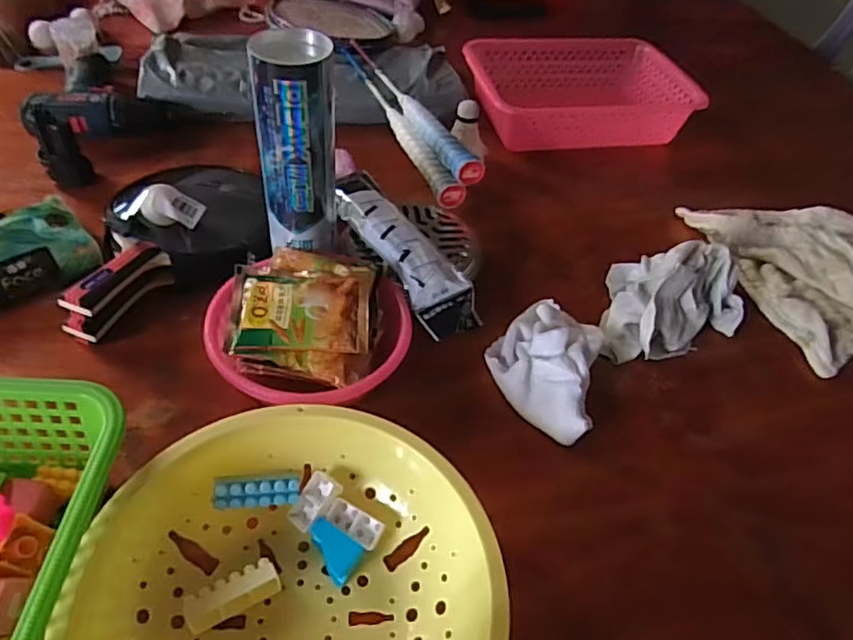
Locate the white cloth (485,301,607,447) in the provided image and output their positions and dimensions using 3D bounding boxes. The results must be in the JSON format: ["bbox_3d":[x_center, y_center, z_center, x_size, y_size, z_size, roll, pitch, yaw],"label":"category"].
[{"bbox_3d":[0.106,0.030,0.543,0.096,0.045,0.158,14,47,7],"label":"white cloth"}]

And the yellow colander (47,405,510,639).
[{"bbox_3d":[-0.089,0.170,0.381,0.242,0.064,0.222,-17,51,-20],"label":"yellow colander"}]

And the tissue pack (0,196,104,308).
[{"bbox_3d":[-0.387,-0.059,0.562,0.130,0.063,0.070,-30,56,-29],"label":"tissue pack"}]

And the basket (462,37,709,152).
[{"bbox_3d":[0.212,-0.329,0.875,0.305,0.075,0.203,-5,48,-10],"label":"basket"}]

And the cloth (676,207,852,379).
[{"bbox_3d":[0.437,-0.058,0.671,0.187,0.032,0.236,-10,49,-15],"label":"cloth"}]

